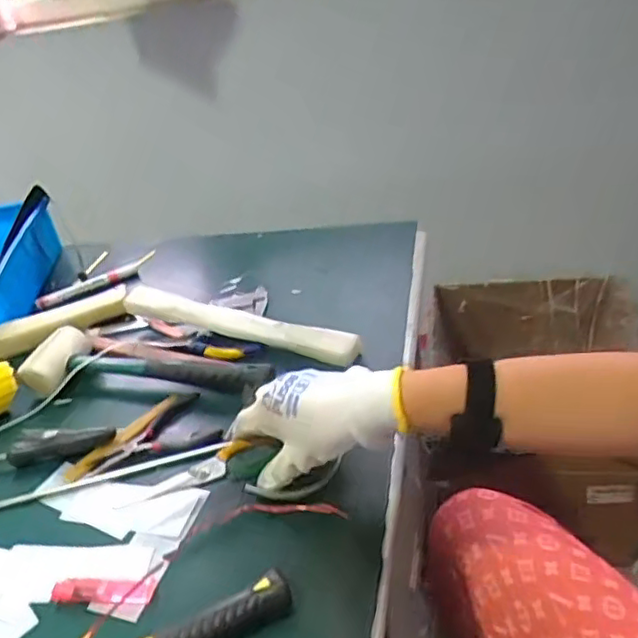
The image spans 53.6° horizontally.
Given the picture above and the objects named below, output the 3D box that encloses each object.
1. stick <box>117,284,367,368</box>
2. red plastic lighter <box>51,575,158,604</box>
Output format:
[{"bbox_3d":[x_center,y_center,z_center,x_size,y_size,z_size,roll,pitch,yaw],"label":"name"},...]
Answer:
[{"bbox_3d":[-0.096,0.002,0.714,0.299,0.028,0.028,9,39,28],"label":"stick"},{"bbox_3d":[-0.162,0.204,0.477,0.080,0.014,0.020,-5,34,10],"label":"red plastic lighter"}]

